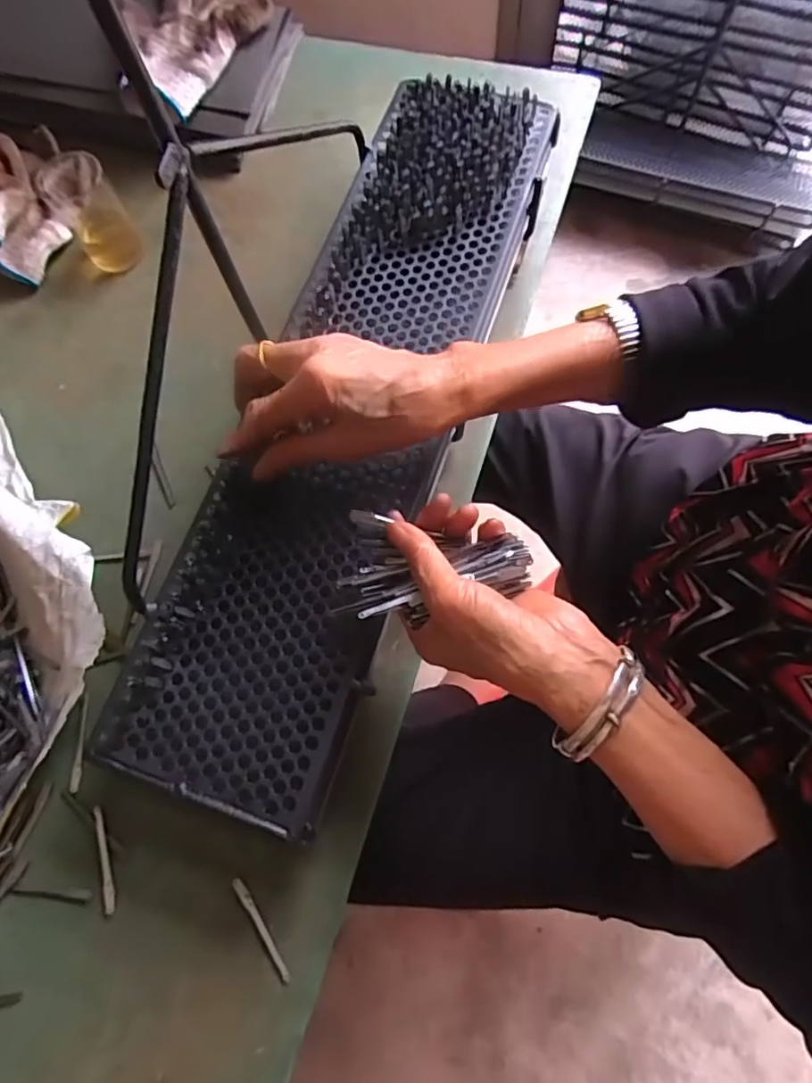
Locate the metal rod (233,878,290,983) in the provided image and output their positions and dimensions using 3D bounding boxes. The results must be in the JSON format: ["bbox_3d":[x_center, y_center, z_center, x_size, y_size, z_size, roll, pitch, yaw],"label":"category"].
[{"bbox_3d":[-0.094,0.249,0.368,0.006,0.007,0.066,-36,73,-9],"label":"metal rod"}]

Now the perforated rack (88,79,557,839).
[{"bbox_3d":[-0.040,-0.102,0.404,0.154,0.024,0.561,17,76,8],"label":"perforated rack"}]

